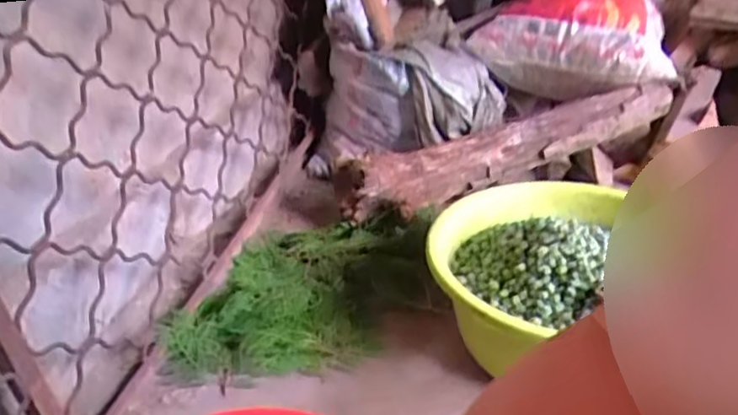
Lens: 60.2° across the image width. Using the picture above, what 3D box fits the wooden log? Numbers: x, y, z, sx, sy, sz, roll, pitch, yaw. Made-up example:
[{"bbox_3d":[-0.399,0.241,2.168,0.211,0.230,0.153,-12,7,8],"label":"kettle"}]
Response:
[{"bbox_3d":[0.293,-0.131,1.388,0.750,0.136,0.141,-16,27,4],"label":"wooden log"}]

